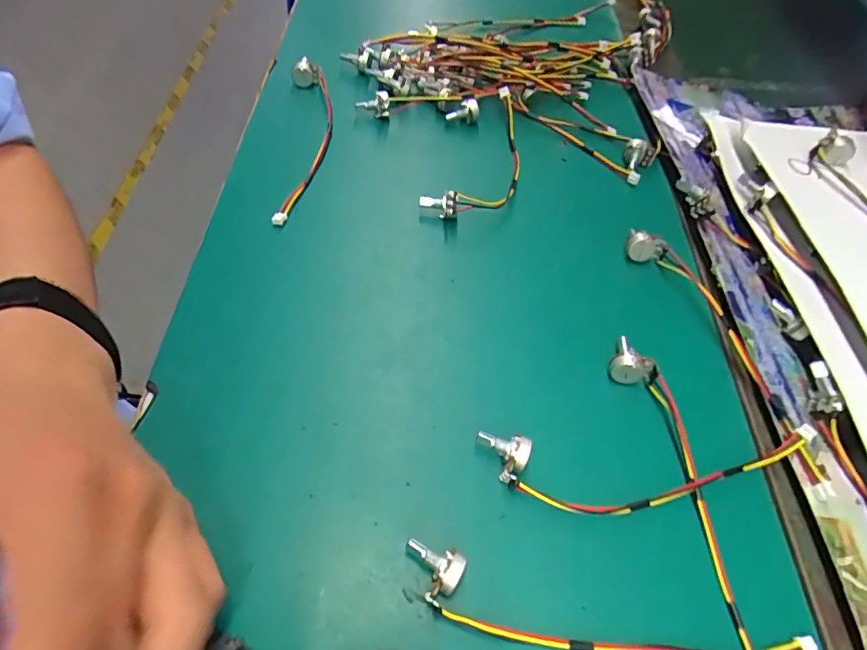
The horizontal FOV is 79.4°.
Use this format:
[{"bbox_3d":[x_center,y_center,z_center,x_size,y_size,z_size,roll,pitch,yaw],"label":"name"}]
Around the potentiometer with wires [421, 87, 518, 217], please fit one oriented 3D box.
[{"bbox_3d":[0.040,-0.114,0.354,0.048,0.023,0.128,26,58,13],"label":"potentiometer with wires"}]

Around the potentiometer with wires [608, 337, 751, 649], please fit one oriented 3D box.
[{"bbox_3d":[0.121,0.083,0.234,0.024,0.020,0.175,-9,57,-10],"label":"potentiometer with wires"}]

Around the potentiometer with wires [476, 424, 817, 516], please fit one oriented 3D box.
[{"bbox_3d":[0.100,0.068,0.239,0.156,0.016,0.035,0,56,-4],"label":"potentiometer with wires"}]

